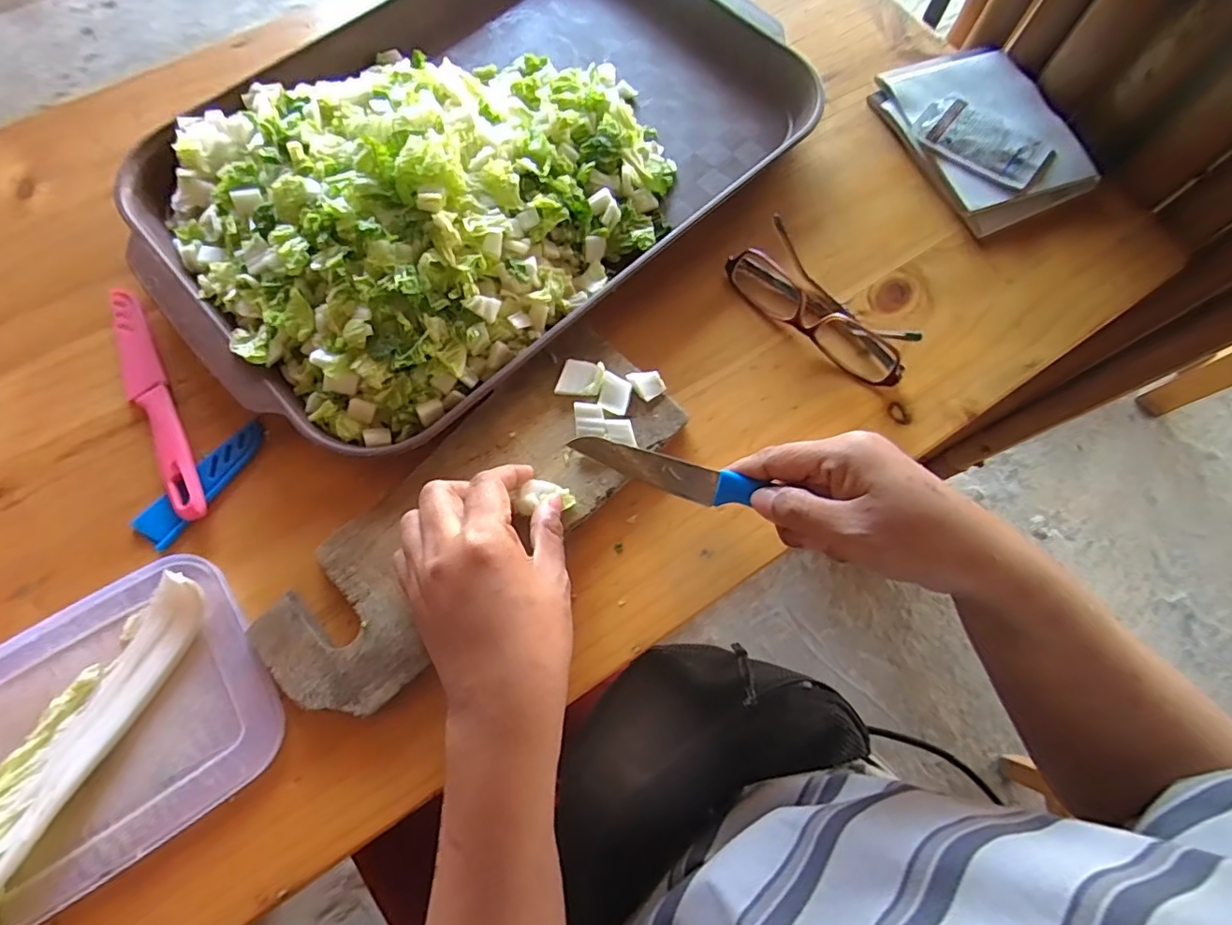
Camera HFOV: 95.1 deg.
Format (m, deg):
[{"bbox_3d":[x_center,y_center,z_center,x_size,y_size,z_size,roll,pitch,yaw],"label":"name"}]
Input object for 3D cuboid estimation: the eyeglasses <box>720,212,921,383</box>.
[{"bbox_3d":[0.137,-0.104,0.373,0.131,0.033,0.041,42,76,11],"label":"eyeglasses"}]

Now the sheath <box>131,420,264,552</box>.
[{"bbox_3d":[-0.249,0.013,0.342,0.027,0.013,0.089,39,75,10],"label":"sheath"}]

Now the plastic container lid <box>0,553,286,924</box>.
[{"bbox_3d":[-0.288,0.148,0.297,0.198,0.015,0.140,-34,77,-12],"label":"plastic container lid"}]

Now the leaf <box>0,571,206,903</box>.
[{"bbox_3d":[-0.286,0.164,0.278,0.053,0.037,0.226,18,73,4],"label":"leaf"}]

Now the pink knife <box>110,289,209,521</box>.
[{"bbox_3d":[-0.293,-0.039,0.357,0.022,0.014,0.175,-28,75,-10],"label":"pink knife"}]

